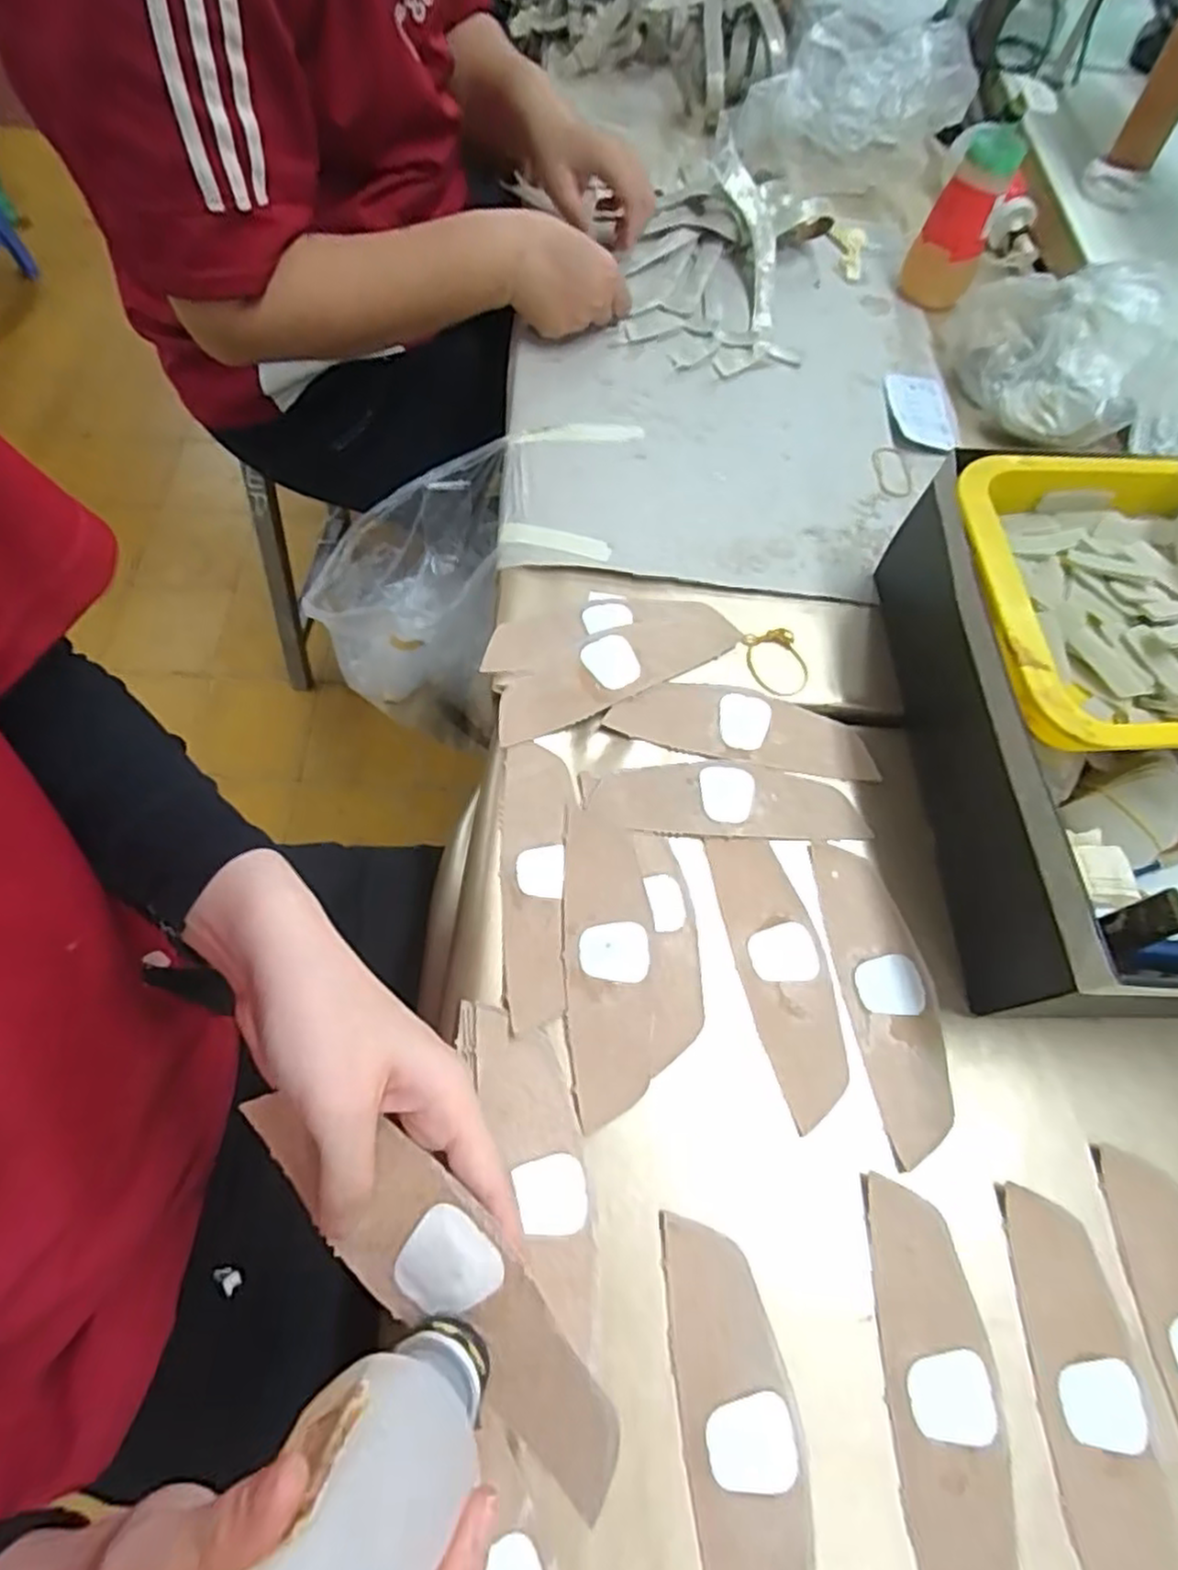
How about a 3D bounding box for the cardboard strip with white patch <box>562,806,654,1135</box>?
[{"bbox_3d":[0.011,0.096,0.420,0.050,0.005,0.174,-1,63,-5],"label":"cardboard strip with white patch"}]

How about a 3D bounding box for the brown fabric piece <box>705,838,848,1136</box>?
[{"bbox_3d":[0.112,0.105,0.424,0.051,0.004,0.159,-10,64,-6],"label":"brown fabric piece"}]

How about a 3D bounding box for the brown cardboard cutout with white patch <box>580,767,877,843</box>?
[{"bbox_3d":[0.086,0.010,0.466,0.175,0.008,0.048,4,64,-2],"label":"brown cardboard cutout with white patch"}]

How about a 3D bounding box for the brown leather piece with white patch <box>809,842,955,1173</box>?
[{"bbox_3d":[0.172,0.116,0.421,0.052,0.004,0.173,-5,62,-7],"label":"brown leather piece with white patch"}]

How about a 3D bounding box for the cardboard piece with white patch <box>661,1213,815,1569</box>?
[{"bbox_3d":[0.069,0.295,0.324,0.051,0.004,0.174,-5,65,-6],"label":"cardboard piece with white patch"}]

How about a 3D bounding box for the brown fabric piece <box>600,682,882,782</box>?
[{"bbox_3d":[0.103,-0.040,0.493,0.176,0.005,0.052,11,70,-2],"label":"brown fabric piece"}]

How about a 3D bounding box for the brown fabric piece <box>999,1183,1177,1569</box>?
[{"bbox_3d":[0.235,0.289,0.340,0.048,0.004,0.172,-1,64,-4],"label":"brown fabric piece"}]

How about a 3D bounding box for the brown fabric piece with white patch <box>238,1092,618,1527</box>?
[{"bbox_3d":[-0.054,0.170,0.258,0.173,0.006,0.048,41,100,12],"label":"brown fabric piece with white patch"}]

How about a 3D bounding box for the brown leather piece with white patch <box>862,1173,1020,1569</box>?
[{"bbox_3d":[0.165,0.284,0.338,0.053,0.005,0.172,0,64,-3],"label":"brown leather piece with white patch"}]

